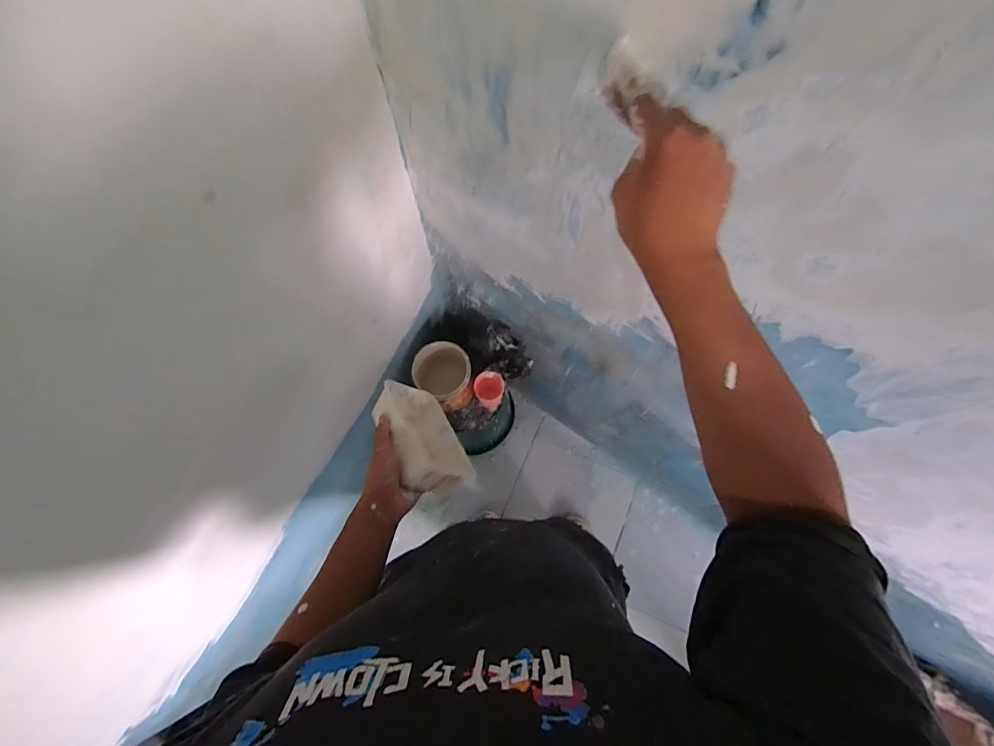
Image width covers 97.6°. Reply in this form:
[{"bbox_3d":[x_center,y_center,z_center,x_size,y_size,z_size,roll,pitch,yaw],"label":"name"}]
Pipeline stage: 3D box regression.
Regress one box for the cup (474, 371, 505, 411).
[{"bbox_3d":[-0.019,0.049,1.219,0.074,0.139,0.076,0,72,0],"label":"cup"}]

